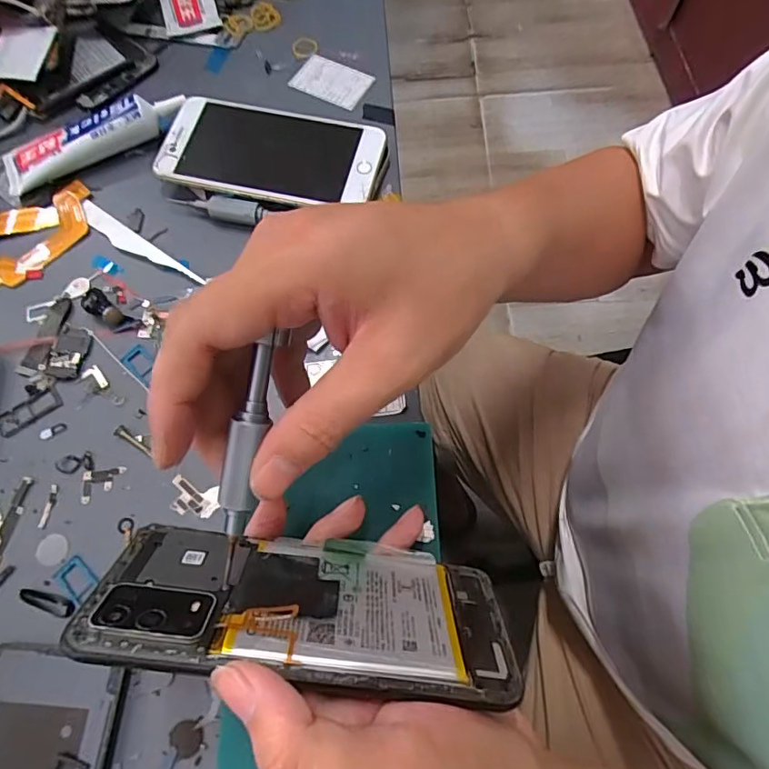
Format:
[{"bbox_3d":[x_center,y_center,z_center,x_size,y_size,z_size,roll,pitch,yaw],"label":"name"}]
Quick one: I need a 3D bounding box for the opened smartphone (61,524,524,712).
[{"bbox_3d":[-0.030,0.087,0.205,0.159,0.072,0.006,9,108,-3],"label":"opened smartphone"}]

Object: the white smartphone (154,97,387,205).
[{"bbox_3d":[-0.083,-0.167,0.367,0.159,0.014,0.074,12,66,6],"label":"white smartphone"}]

